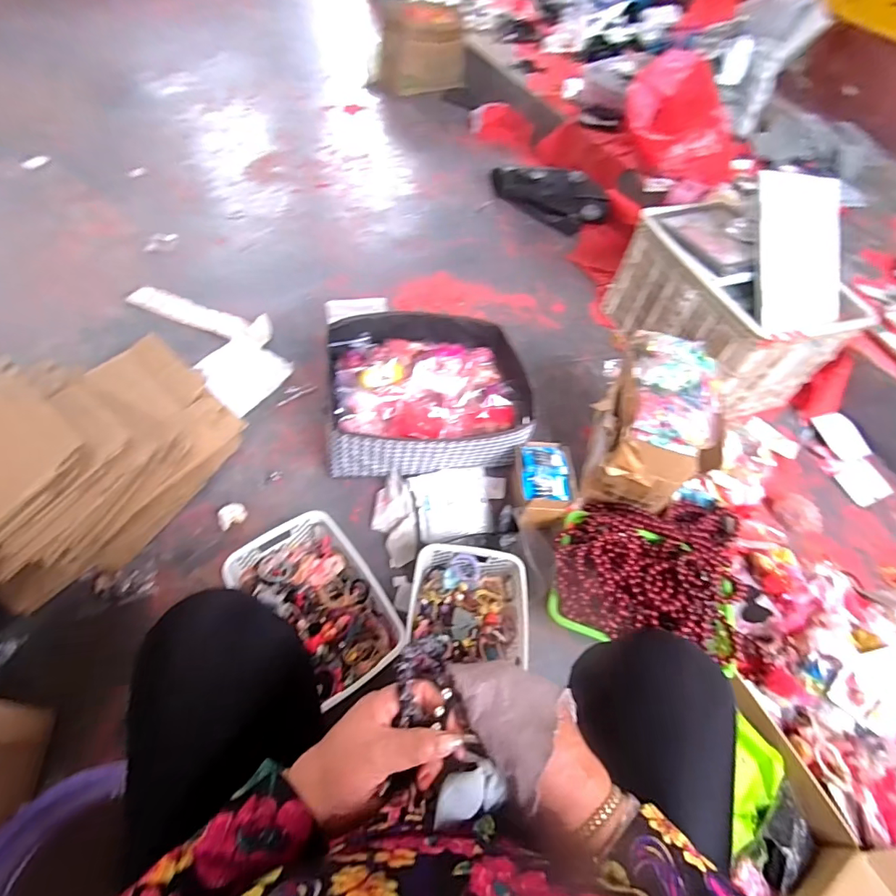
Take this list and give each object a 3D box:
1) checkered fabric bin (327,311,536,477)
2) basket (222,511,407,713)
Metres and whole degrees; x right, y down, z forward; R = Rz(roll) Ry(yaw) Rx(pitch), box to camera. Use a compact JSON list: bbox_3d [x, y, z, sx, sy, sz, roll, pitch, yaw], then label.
[{"bbox_3d":[-0.043,-0.126,1.051,0.419,0.136,0.361,-2,56,-7],"label":"checkered fabric bin"},{"bbox_3d":[-0.220,0.265,0.820,0.188,0.084,0.296,-32,64,-24],"label":"basket"}]

